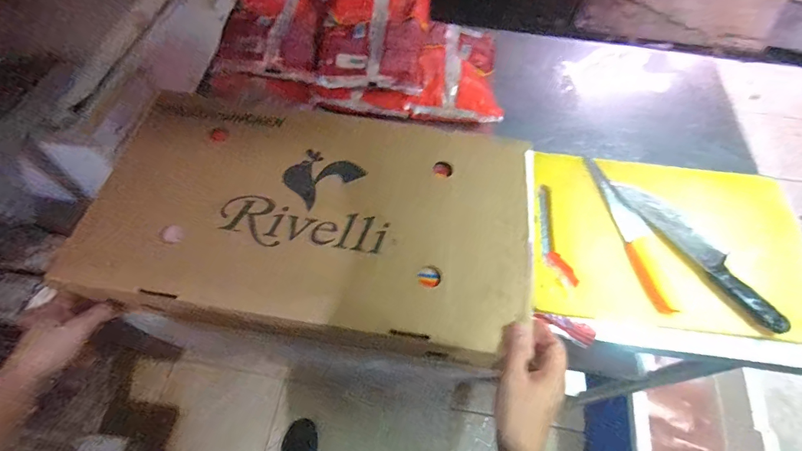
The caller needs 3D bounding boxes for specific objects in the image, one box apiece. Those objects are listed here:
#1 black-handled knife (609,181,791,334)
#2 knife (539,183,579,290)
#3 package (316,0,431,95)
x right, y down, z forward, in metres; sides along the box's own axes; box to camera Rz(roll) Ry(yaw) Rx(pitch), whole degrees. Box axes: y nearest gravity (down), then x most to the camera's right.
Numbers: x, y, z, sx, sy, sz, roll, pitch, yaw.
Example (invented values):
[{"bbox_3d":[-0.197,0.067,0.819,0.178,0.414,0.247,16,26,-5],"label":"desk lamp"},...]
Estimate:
[{"bbox_3d":[0.471,0.032,0.632,0.073,0.023,0.302,-28,66,-15],"label":"black-handled knife"},{"bbox_3d":[0.243,0.011,0.645,0.038,0.018,0.183,-2,62,-2],"label":"knife"},{"bbox_3d":[-0.047,-0.369,0.750,0.189,0.061,0.292,5,62,2],"label":"package"}]

